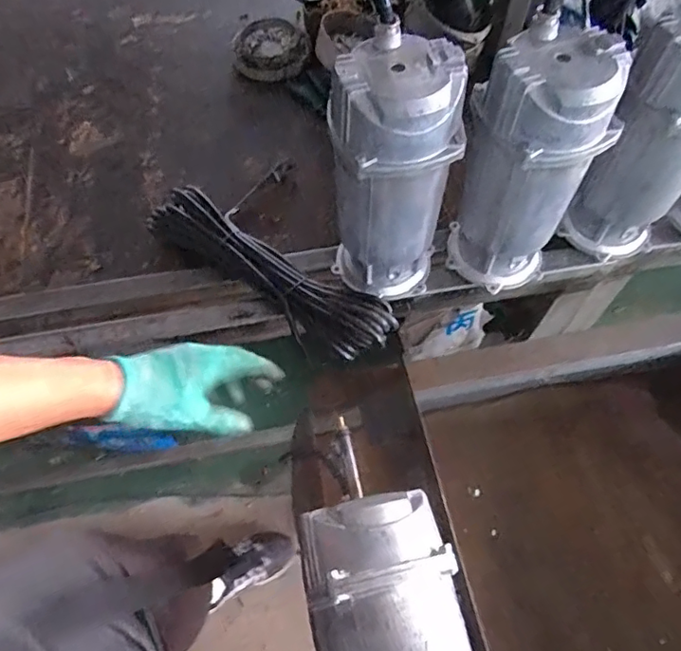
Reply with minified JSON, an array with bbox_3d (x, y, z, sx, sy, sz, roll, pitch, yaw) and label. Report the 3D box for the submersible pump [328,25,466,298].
[{"bbox_3d":[0.056,-0.152,0.621,0.131,0.307,0.117,7,61,5],"label":"submersible pump"}]

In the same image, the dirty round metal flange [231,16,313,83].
[{"bbox_3d":[-0.125,-0.487,0.959,0.126,0.034,0.138,0,61,1],"label":"dirty round metal flange"}]

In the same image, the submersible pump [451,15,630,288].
[{"bbox_3d":[0.208,-0.172,0.624,0.120,0.290,0.118,-19,63,-9],"label":"submersible pump"}]

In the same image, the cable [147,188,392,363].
[{"bbox_3d":[-0.092,-0.071,0.713,0.358,0.064,0.088,34,67,18],"label":"cable"}]

